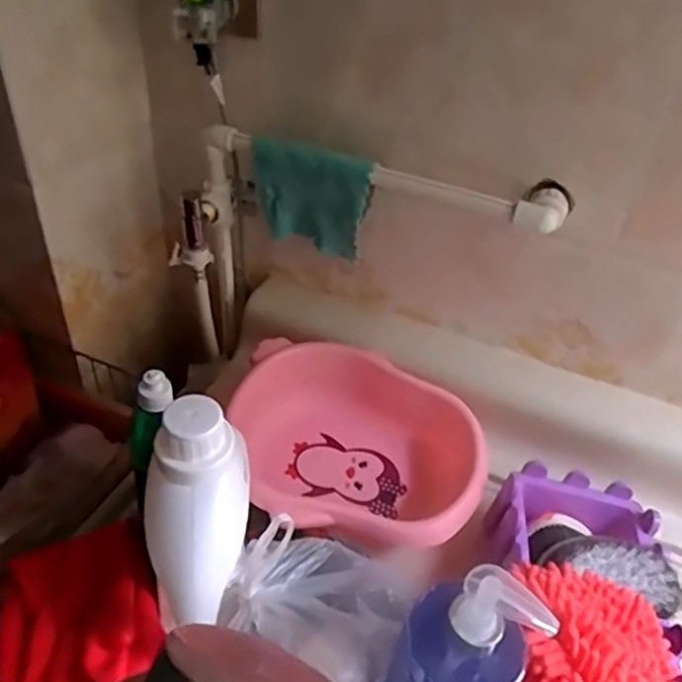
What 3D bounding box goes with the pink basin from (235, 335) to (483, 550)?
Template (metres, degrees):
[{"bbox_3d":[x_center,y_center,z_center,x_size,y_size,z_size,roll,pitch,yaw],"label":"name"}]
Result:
[{"bbox_3d":[0.016,0.125,0.723,0.277,0.113,0.242,7,40,1],"label":"pink basin"}]

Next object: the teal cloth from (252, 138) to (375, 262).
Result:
[{"bbox_3d":[-0.037,-0.165,0.730,0.137,0.120,0.029,28,45,23],"label":"teal cloth"}]

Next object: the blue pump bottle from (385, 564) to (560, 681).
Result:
[{"bbox_3d":[0.082,0.243,0.462,0.086,0.229,0.076,20,42,16],"label":"blue pump bottle"}]

